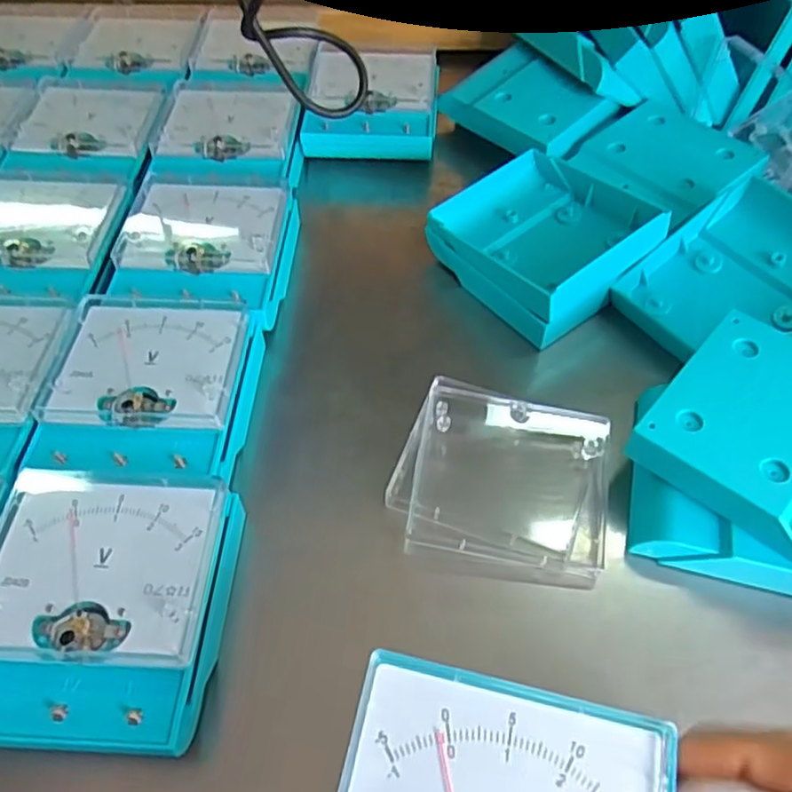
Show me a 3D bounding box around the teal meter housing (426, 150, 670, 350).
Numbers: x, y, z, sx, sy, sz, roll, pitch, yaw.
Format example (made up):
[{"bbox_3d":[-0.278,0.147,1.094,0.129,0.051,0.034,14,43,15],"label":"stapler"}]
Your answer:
[{"bbox_3d":[0.098,-0.105,0.434,0.127,0.040,0.118,-35,62,-20],"label":"teal meter housing"}]

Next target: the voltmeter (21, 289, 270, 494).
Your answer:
[{"bbox_3d":[-0.133,0.000,0.371,0.100,0.045,0.114,3,56,4],"label":"voltmeter"}]

